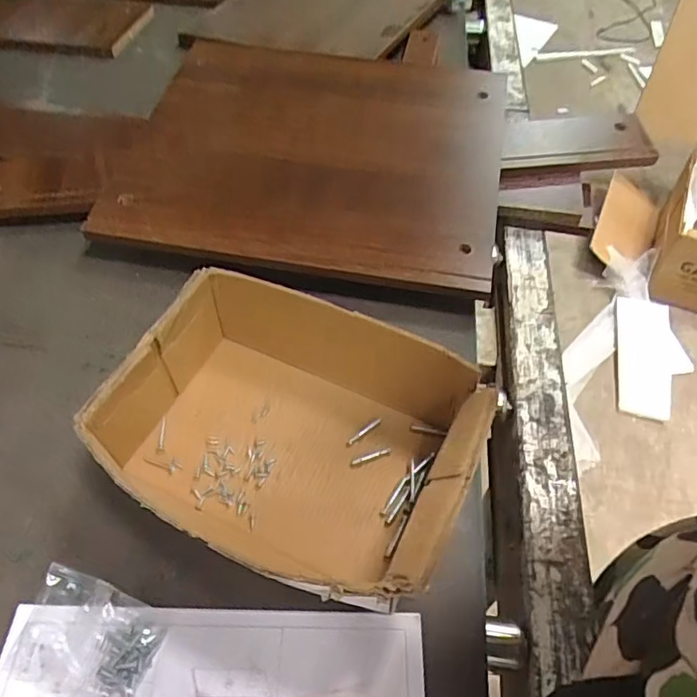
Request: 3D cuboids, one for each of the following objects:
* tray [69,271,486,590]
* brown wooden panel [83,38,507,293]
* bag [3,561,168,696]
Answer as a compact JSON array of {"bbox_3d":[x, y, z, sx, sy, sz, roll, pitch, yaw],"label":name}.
[{"bbox_3d":[-0.039,0.063,0.416,0.256,0.087,0.187,21,56,16],"label":"tray"},{"bbox_3d":[-0.037,-0.222,0.613,0.409,0.043,0.325,9,57,4],"label":"brown wooden panel"},{"bbox_3d":[-0.175,0.191,0.366,0.094,0.021,0.067,17,55,13],"label":"bag"}]

